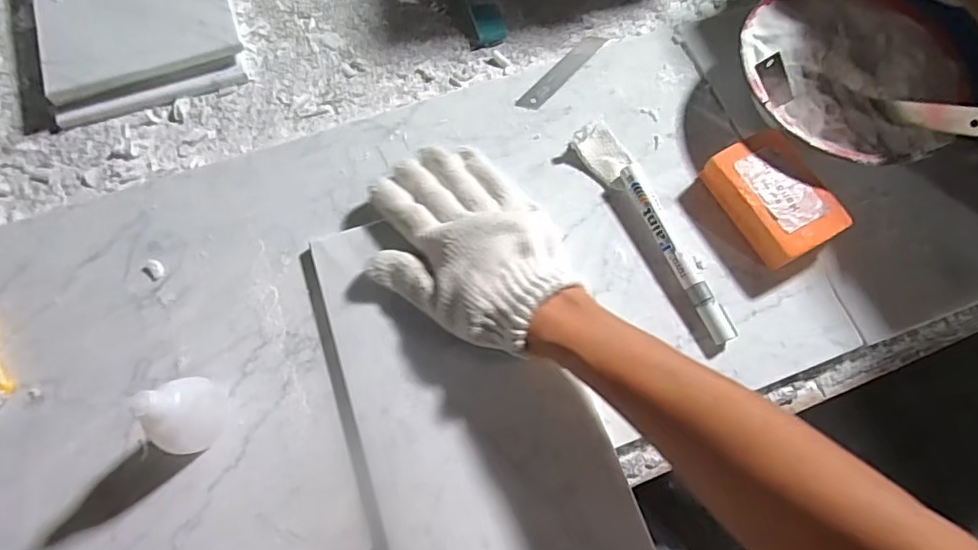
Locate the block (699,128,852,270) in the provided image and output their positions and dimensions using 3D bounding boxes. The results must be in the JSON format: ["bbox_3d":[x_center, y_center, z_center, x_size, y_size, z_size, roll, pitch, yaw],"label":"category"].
[{"bbox_3d":[0.210,-0.057,0.407,0.061,0.031,0.091,-29,73,-9],"label":"block"}]

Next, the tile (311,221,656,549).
[{"bbox_3d":[-0.010,0.088,0.349,0.147,0.023,0.292,-20,73,-2],"label":"tile"}]

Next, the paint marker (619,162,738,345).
[{"bbox_3d":[0.134,-0.017,0.399,0.016,0.018,0.143,-24,72,-8],"label":"paint marker"}]

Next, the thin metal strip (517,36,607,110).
[{"bbox_3d":[0.064,-0.174,0.471,0.020,0.007,0.105,36,71,13],"label":"thin metal strip"}]

